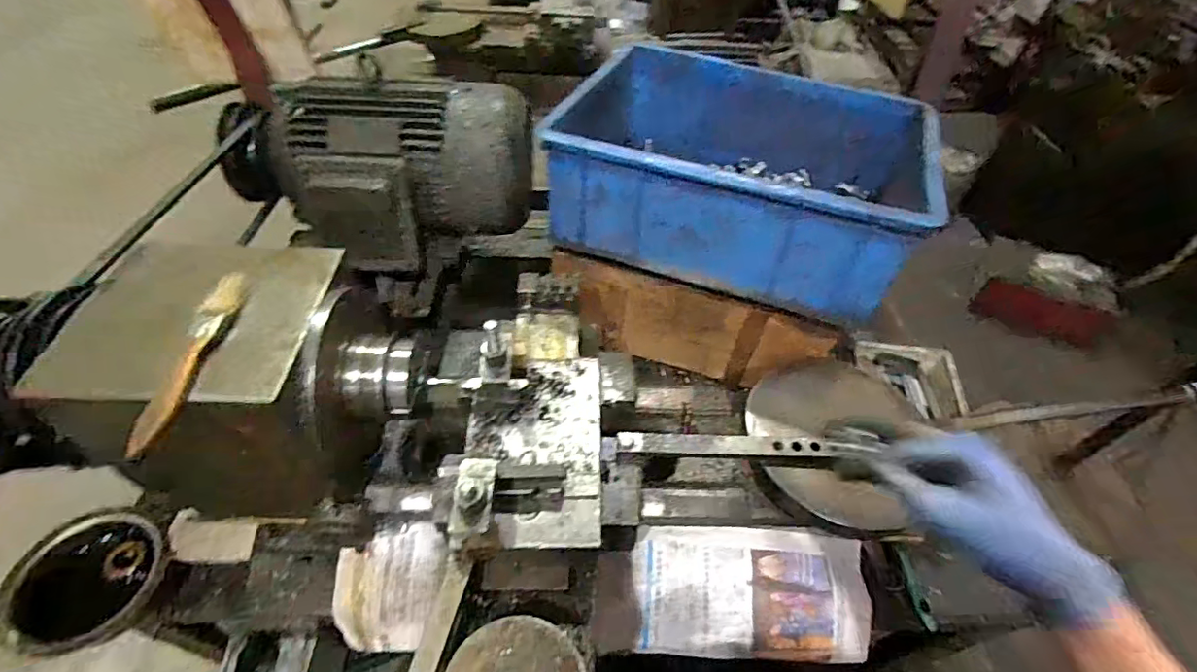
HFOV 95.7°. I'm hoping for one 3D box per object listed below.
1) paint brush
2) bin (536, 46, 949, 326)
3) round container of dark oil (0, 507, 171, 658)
[{"bbox_3d":[-0.280,0.013,0.369,0.026,0.013,0.143,1,49,-2],"label":"paint brush"},{"bbox_3d":[0.169,-0.204,0.655,0.391,0.139,0.297,20,51,14],"label":"bin"},{"bbox_3d":[-0.479,0.235,0.517,0.117,0.057,0.125,2,49,-2],"label":"round container of dark oil"}]

